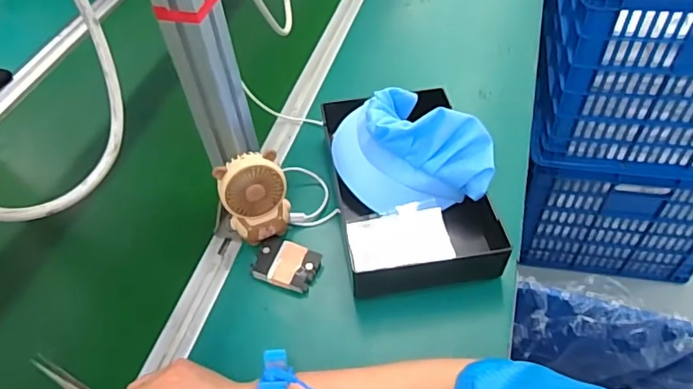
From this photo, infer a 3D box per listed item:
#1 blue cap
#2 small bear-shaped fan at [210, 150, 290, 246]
[{"bbox_3d":[0.074,-0.054,0.622,0.175,0.095,0.146,-4,50,1],"label":"blue cap"},{"bbox_3d":[-0.096,0.008,0.570,0.066,0.100,0.046,-16,51,-8],"label":"small bear-shaped fan"}]

